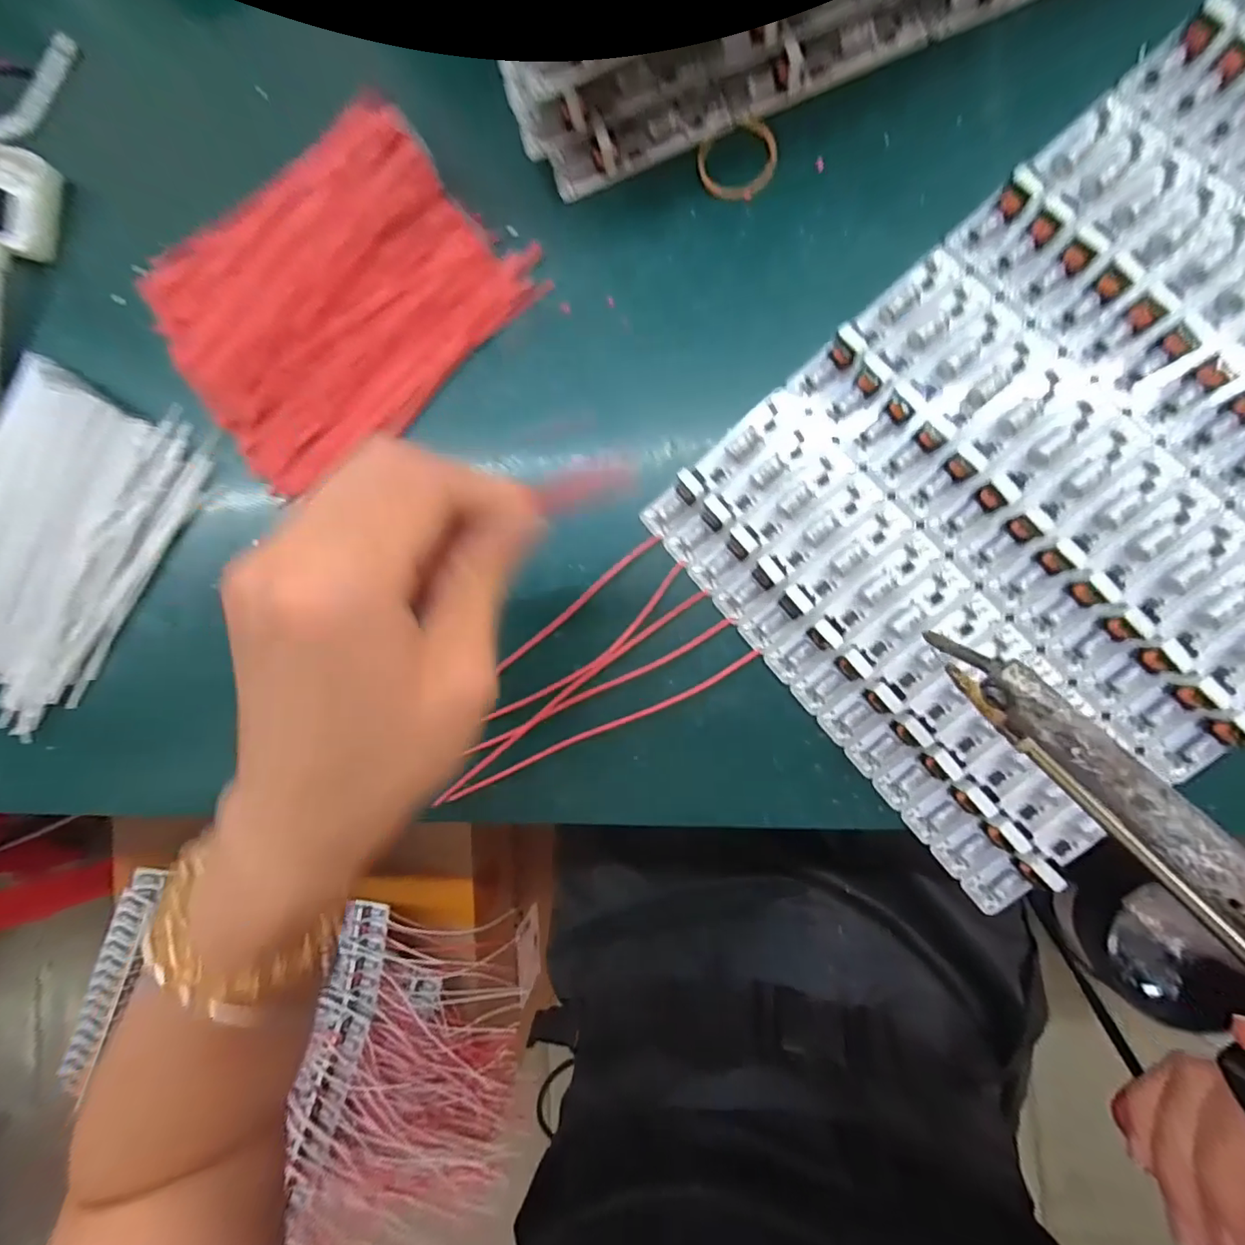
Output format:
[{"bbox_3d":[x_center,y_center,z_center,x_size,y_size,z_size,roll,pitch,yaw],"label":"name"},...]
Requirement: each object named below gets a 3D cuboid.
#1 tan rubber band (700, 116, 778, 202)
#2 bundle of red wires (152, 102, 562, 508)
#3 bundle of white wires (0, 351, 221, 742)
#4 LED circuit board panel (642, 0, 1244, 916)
[{"bbox_3d":[0.047,-0.188,0.217,0.032,0.004,0.031,-22,85,8],"label":"tan rubber band"},{"bbox_3d":[-0.129,-0.146,0.239,0.156,0.021,0.124,-33,83,7],"label":"bundle of red wires"},{"bbox_3d":[-0.286,-0.036,0.266,0.112,0.016,0.169,28,93,9],"label":"bundle of white wires"},{"bbox_3d":[0.182,-0.070,0.183,0.301,0.016,0.190,-41,82,6],"label":"LED circuit board panel"}]

